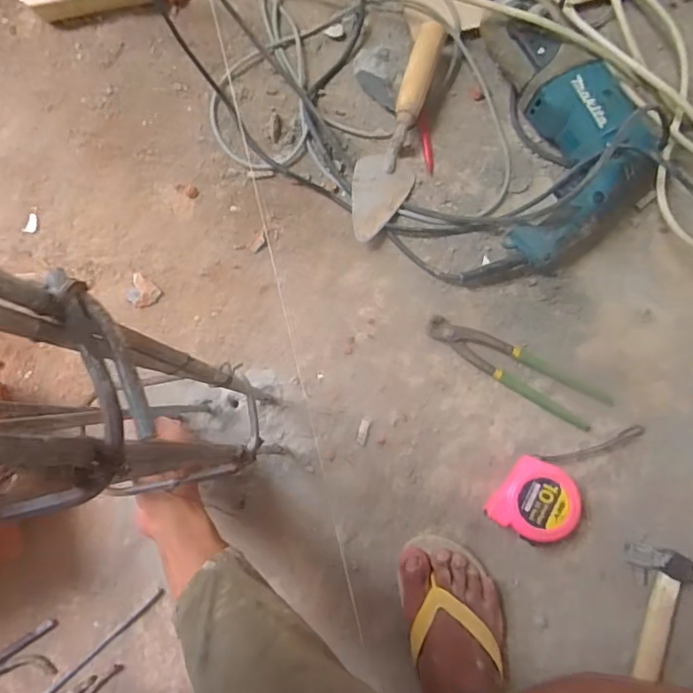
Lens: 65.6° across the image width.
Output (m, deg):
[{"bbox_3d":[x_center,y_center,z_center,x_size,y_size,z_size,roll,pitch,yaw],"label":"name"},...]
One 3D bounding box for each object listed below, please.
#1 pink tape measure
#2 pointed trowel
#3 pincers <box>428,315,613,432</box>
[{"bbox_3d":[0.215,0.176,0.609,0.084,0.052,0.084,32,86,3],"label":"pink tape measure"},{"bbox_3d":[0.062,-0.259,0.659,0.073,0.049,0.269,18,98,2],"label":"pointed trowel"},{"bbox_3d":[0.201,0.025,0.638,0.226,0.016,0.048,30,85,3],"label":"pincers"}]

